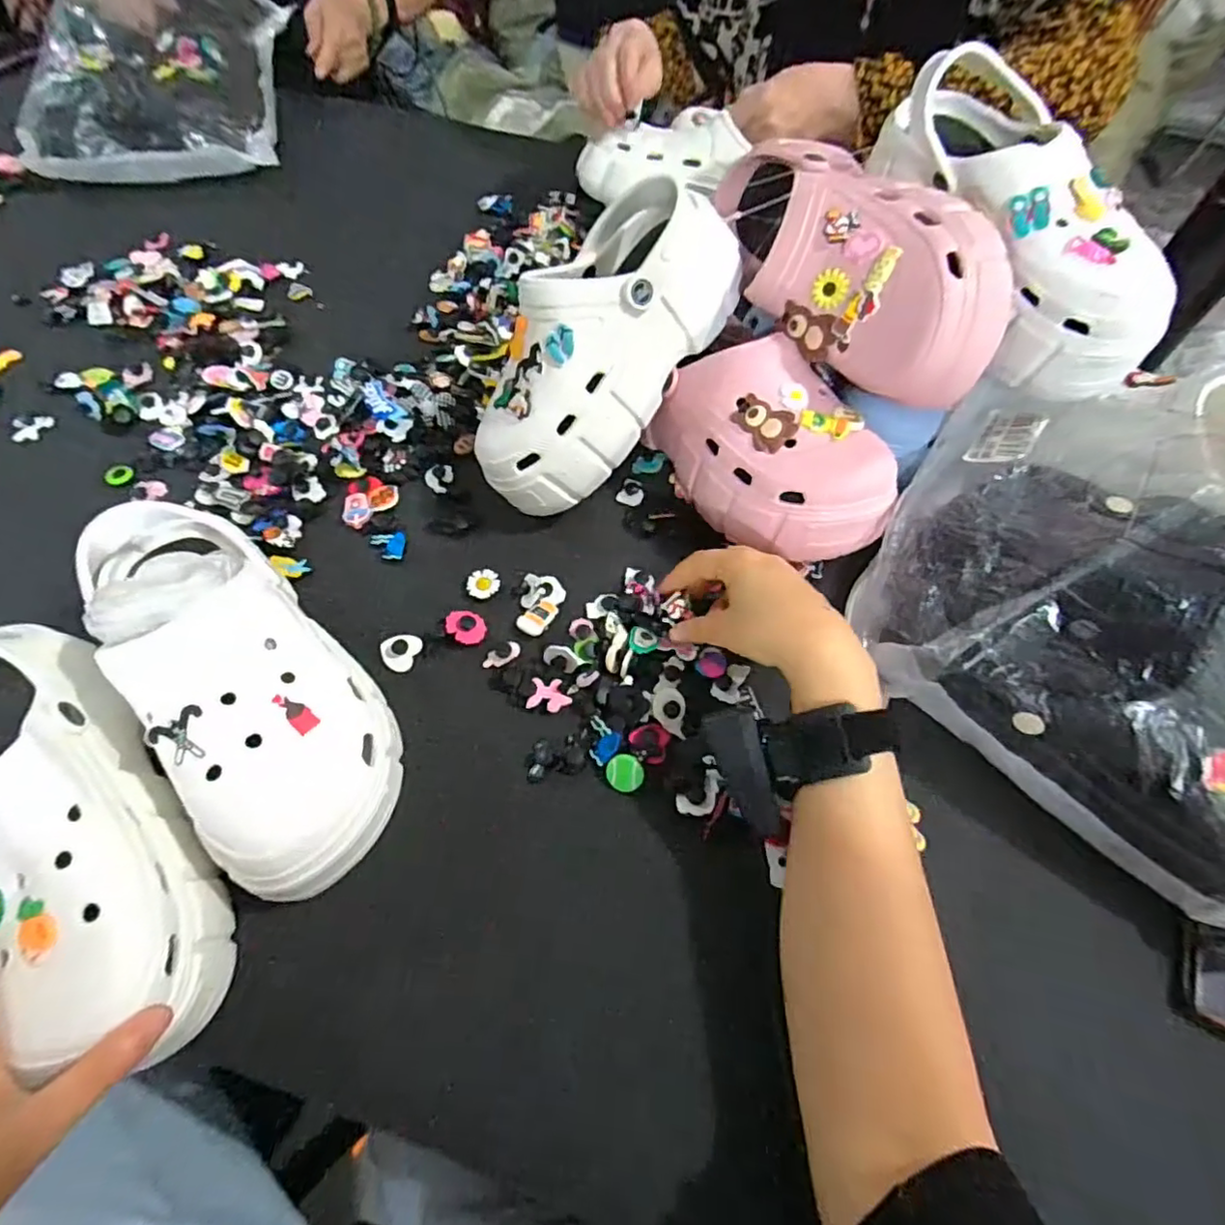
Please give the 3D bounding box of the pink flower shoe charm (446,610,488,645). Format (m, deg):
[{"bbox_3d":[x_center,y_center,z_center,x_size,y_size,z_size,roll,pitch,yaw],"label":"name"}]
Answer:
[{"bbox_3d":[-0.104,0.010,0.440,0.029,0.008,0.024,36,64,17],"label":"pink flower shoe charm"}]

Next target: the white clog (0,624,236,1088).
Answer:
[{"bbox_3d":[-0.281,0.107,0.306,0.090,0.081,0.240,-35,73,-21],"label":"white clog"}]

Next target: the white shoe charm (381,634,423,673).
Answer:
[{"bbox_3d":[-0.150,0.027,0.433,0.025,0.009,0.028,19,60,8],"label":"white shoe charm"}]

